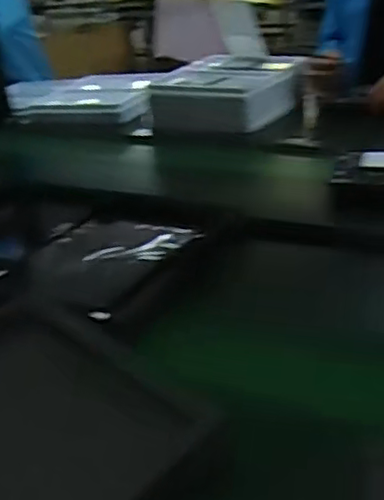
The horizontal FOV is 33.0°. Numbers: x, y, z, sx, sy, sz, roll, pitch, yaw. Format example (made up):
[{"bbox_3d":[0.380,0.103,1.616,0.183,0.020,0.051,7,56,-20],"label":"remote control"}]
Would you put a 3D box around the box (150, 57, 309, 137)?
[{"bbox_3d":[0.073,-0.332,1.369,0.228,0.104,0.265,13,32,33],"label":"box"}]

